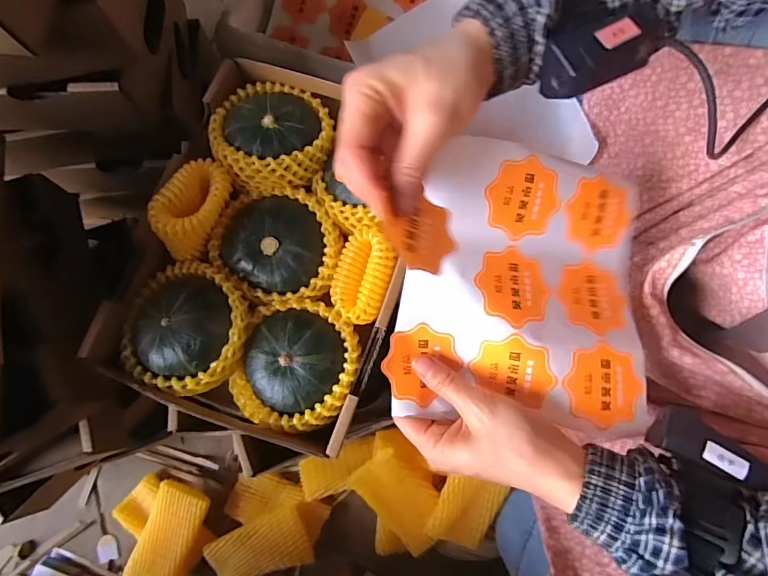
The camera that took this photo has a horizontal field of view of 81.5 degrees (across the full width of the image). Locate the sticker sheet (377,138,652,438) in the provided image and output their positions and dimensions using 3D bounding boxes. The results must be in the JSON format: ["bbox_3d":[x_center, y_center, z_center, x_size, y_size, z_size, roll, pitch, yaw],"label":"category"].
[{"bbox_3d":[0.100,0.000,0.318,0.180,0.048,0.190,6,77,2],"label":"sticker sheet"}]

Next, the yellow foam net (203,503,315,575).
[{"bbox_3d":[-0.151,0.318,0.549,0.118,0.029,0.065,-20,77,-4],"label":"yellow foam net"}]

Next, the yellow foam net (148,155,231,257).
[{"bbox_3d":[-0.163,-0.070,0.385,0.044,0.042,0.085,15,77,4],"label":"yellow foam net"}]

